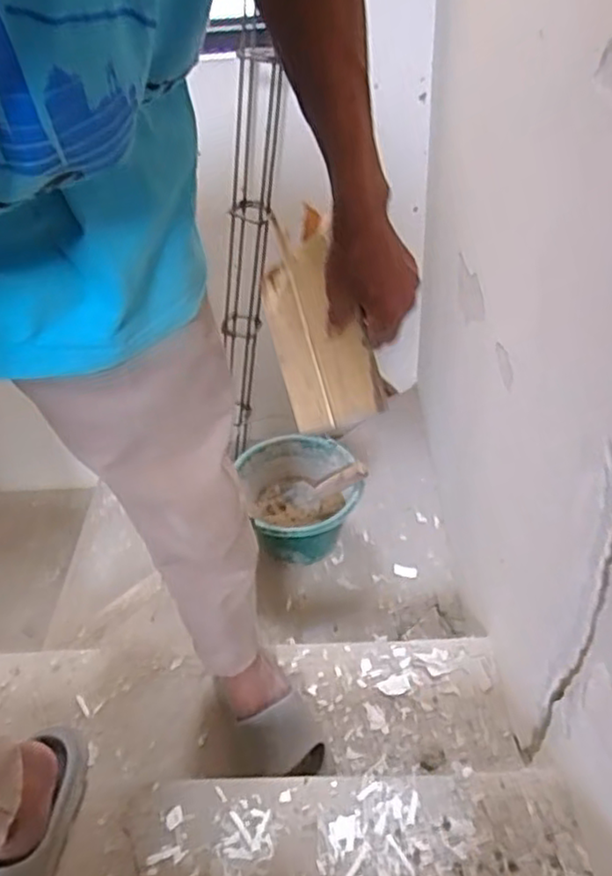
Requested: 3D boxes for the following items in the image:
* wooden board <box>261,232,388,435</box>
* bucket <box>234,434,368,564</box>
[{"bbox_3d":[0.009,-0.099,0.681,0.007,0.178,0.138,-15,-2,-36],"label":"wooden board"},{"bbox_3d":[-0.007,0.132,1.424,0.228,0.194,0.260,-14,42,-10],"label":"bucket"}]

